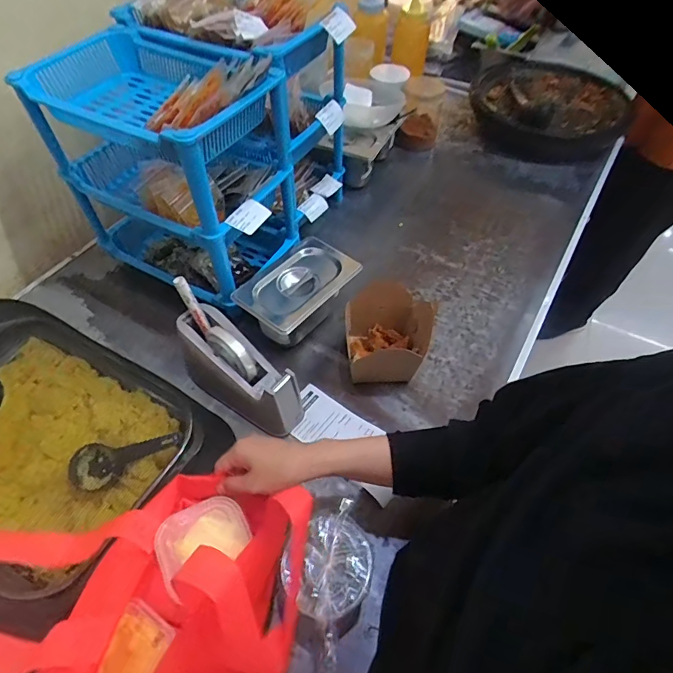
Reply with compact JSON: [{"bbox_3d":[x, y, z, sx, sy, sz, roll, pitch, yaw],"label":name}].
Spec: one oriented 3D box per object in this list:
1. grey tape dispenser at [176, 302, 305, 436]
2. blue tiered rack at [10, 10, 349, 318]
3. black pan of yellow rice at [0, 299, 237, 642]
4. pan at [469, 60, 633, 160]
[{"bbox_3d":[-0.135,0.050,0.610,0.188,0.101,0.069,35,61,23],"label":"grey tape dispenser"},{"bbox_3d":[-0.180,-0.303,0.713,0.300,0.331,0.377,25,57,17],"label":"blue tiered rack"},{"bbox_3d":[-0.413,0.136,0.568,0.423,0.105,0.324,24,57,17],"label":"black pan of yellow rice"},{"bbox_3d":[0.497,-0.561,1.055,0.370,0.088,0.385,0,54,0],"label":"pan"}]

